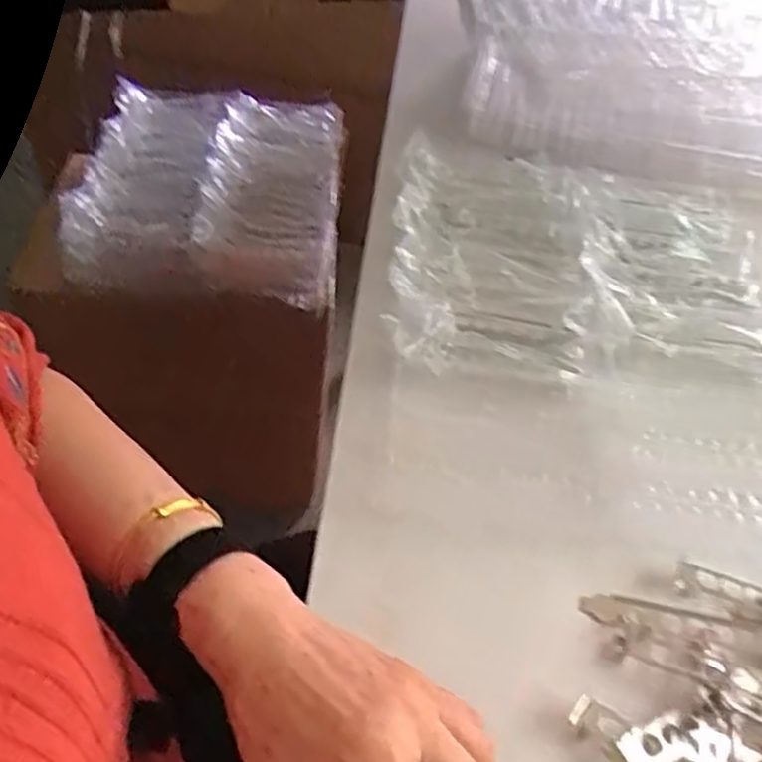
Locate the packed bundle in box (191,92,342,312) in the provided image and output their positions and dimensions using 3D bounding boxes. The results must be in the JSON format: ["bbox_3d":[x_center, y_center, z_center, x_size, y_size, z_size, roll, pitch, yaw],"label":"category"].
[{"bbox_3d":[-0.157,-0.280,1.126,0.183,0.124,0.398,4,46,-4],"label":"packed bundle in box"}]

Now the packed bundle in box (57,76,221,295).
[{"bbox_3d":[-0.318,-0.289,1.049,0.160,0.093,0.391,2,46,-7],"label":"packed bundle in box"}]

